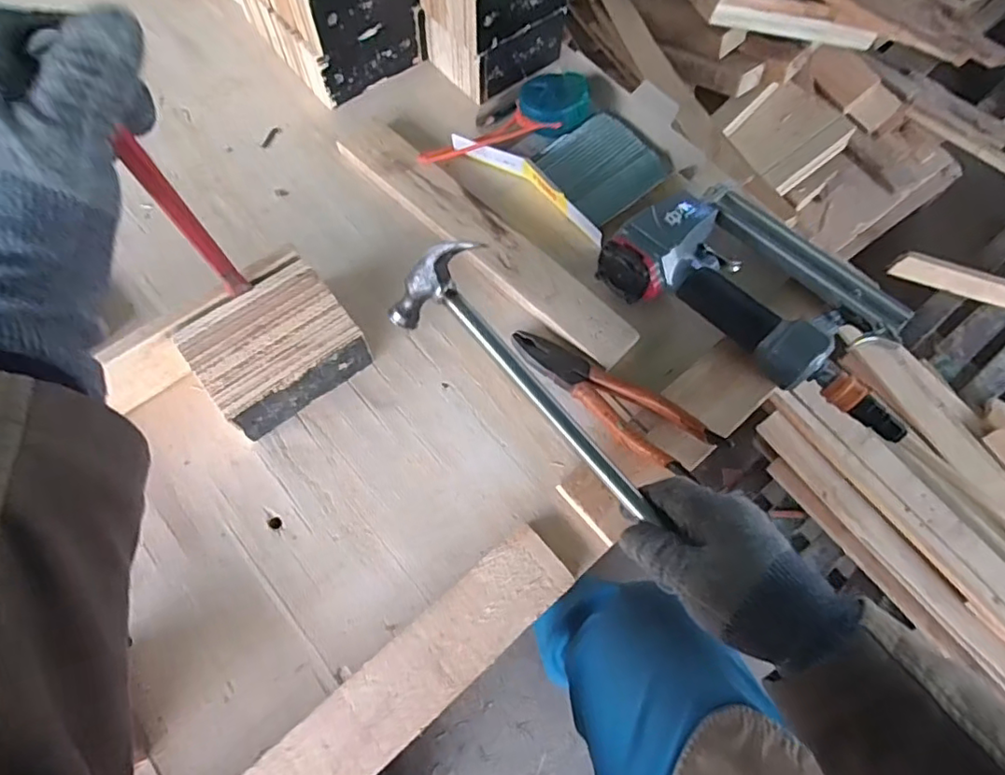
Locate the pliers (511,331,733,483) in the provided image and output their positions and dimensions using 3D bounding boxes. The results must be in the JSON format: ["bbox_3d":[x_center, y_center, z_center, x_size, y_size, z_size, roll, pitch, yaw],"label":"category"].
[{"bbox_3d":[0.087,0.005,0.471,0.184,0.022,0.054,39,71,13],"label":"pliers"}]

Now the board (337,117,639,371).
[{"bbox_3d":[-0.023,-0.147,0.541,0.056,0.016,0.355,-42,75,-17],"label":"board"}]

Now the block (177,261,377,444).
[{"bbox_3d":[-0.183,-0.031,0.465,0.120,0.054,0.094,-35,73,-15],"label":"block"}]

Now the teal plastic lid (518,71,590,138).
[{"bbox_3d":[0.053,-0.287,0.588,0.069,0.021,0.065,0,80,10],"label":"teal plastic lid"}]

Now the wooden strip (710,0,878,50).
[{"bbox_3d":[0.448,-0.556,0.876,0.272,0.051,0.020,2,67,-15],"label":"wooden strip"}]

